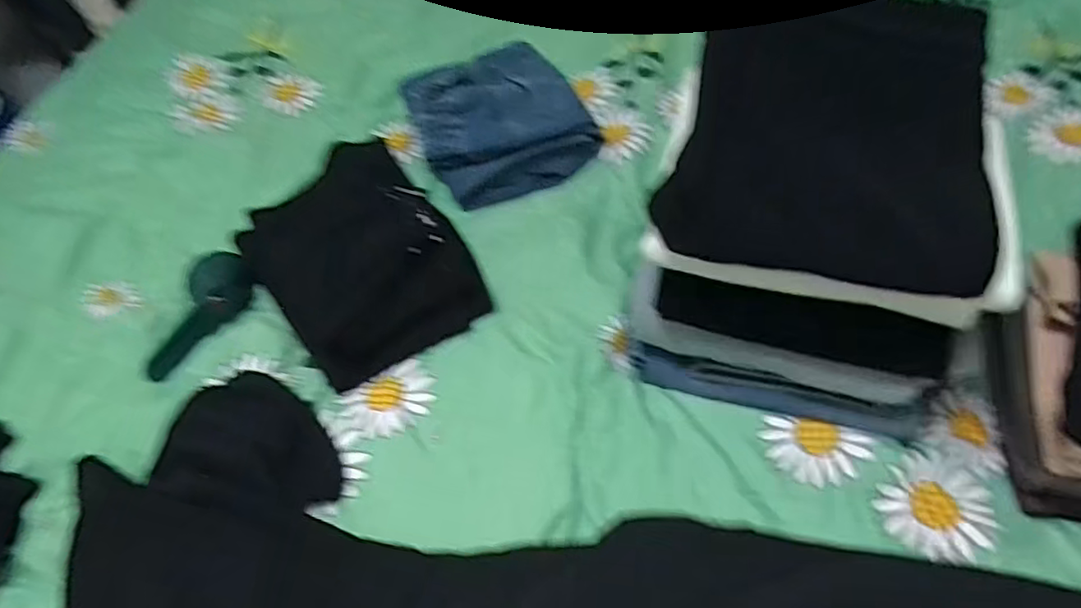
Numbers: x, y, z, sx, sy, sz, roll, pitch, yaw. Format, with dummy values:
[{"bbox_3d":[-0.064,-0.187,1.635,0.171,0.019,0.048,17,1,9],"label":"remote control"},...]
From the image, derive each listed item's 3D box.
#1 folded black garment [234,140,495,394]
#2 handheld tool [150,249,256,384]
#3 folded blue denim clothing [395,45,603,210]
[{"bbox_3d":[-0.203,-0.070,0.711,0.205,0.110,0.259,-34,60,-20],"label":"folded black garment"},{"bbox_3d":[-0.385,0.013,0.728,0.075,0.032,0.160,22,72,17],"label":"handheld tool"},{"bbox_3d":[-0.053,-0.241,0.862,0.219,0.048,0.232,-25,58,-15],"label":"folded blue denim clothing"}]

